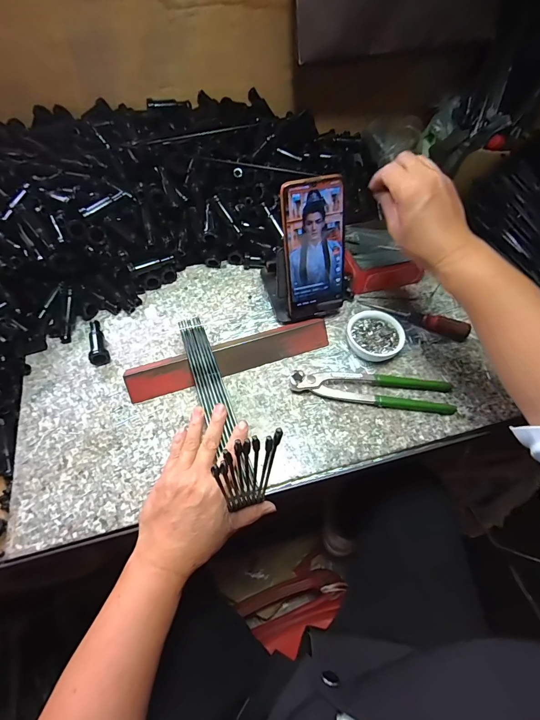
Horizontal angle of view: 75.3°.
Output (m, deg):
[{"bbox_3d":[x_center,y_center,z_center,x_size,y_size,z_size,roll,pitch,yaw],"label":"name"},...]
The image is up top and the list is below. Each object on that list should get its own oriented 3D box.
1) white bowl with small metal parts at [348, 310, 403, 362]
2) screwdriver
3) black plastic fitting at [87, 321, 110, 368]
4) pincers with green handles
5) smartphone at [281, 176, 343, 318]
[{"bbox_3d":[0.136,-0.028,0.463,0.070,0.028,0.072,16,59,8],"label":"white bowl with small metal parts"},{"bbox_3d":[0.200,-0.062,0.487,0.146,0.024,0.020,22,60,12],"label":"screwdriver"},{"bbox_3d":[-0.223,-0.024,0.449,0.021,0.019,0.064,-20,61,-14],"label":"black plastic fitting"},{"bbox_3d":[0.125,0.034,0.430,0.196,0.018,0.043,7,58,3],"label":"pincers with green handles"},{"bbox_3d":[0.055,-0.132,0.431,0.072,0.166,0.004,-14,35,-8],"label":"smartphone"}]

